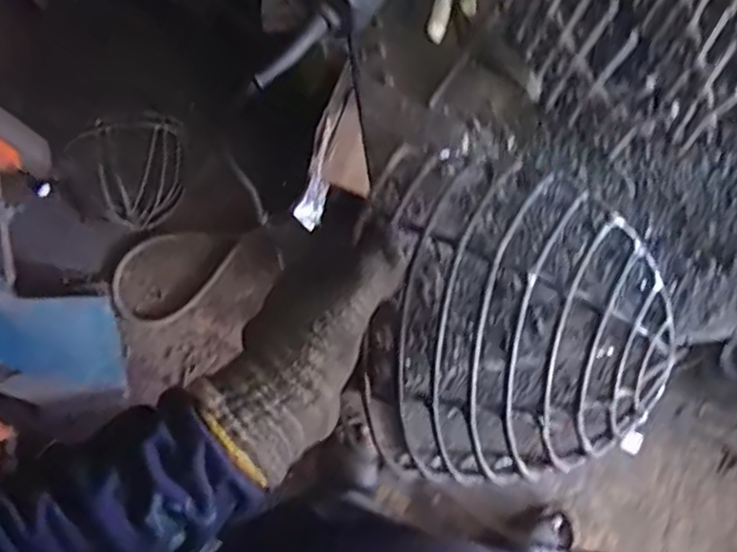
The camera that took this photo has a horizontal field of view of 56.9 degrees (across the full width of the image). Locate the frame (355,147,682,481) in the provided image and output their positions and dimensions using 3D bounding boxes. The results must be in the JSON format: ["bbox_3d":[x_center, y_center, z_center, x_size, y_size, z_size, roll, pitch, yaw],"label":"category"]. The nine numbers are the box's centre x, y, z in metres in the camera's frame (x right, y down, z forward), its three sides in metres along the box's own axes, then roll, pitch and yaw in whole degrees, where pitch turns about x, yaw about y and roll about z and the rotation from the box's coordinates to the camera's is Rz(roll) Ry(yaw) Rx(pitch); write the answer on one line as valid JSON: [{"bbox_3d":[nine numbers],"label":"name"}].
[{"bbox_3d":[0.092,0.020,0.410,0.178,0.067,0.196,0,80,1],"label":"frame"}]

